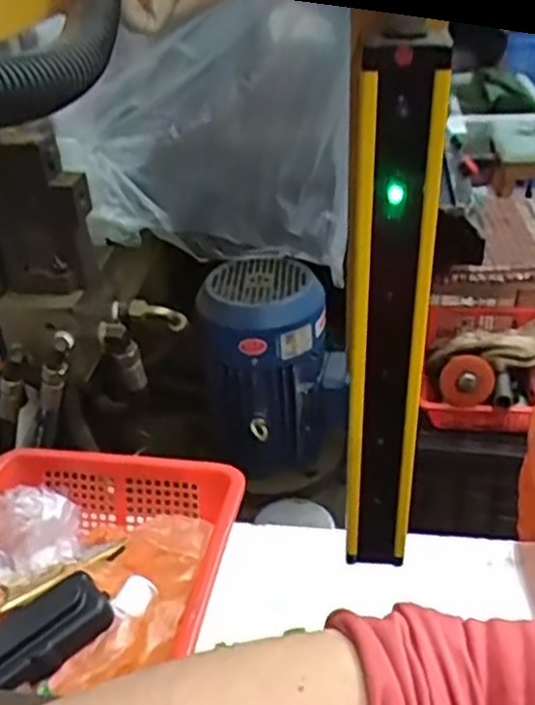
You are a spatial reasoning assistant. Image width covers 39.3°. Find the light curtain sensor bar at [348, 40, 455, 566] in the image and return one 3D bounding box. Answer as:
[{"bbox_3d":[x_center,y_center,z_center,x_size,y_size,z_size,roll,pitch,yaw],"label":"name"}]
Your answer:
[{"bbox_3d":[0.051,-0.001,0.316,0.030,0.242,0.021,3,34,9],"label":"light curtain sensor bar"}]

